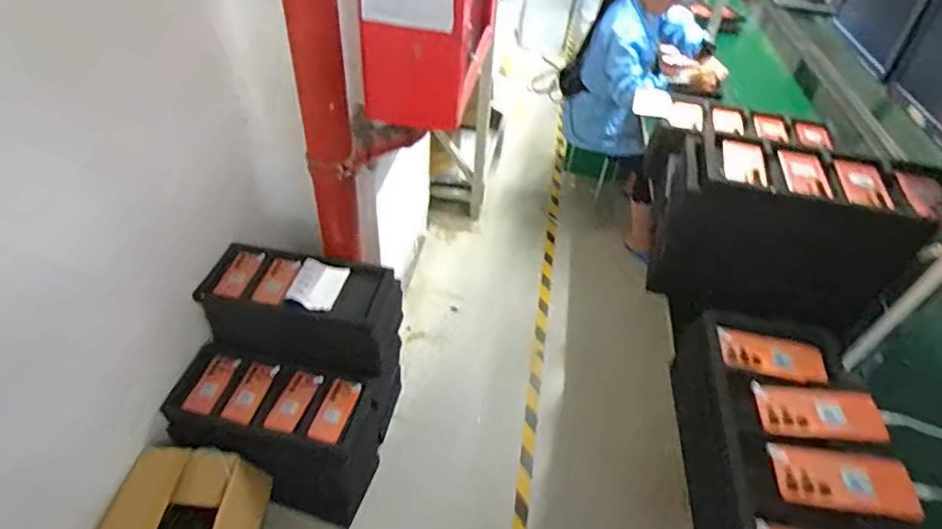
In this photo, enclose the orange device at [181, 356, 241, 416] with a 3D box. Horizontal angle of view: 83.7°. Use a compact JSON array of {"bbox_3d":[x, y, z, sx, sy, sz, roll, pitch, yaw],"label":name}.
[{"bbox_3d":[-0.679,0.313,1.385,0.070,0.045,0.170,16,44,11],"label":"orange device"}]

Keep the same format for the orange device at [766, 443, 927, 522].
[{"bbox_3d":[0.529,0.311,0.750,0.181,0.049,0.097,14,44,9],"label":"orange device"}]

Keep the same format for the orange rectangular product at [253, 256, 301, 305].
[{"bbox_3d":[-0.542,0.048,1.484,0.093,0.046,0.158,11,44,6],"label":"orange rectangular product"}]

